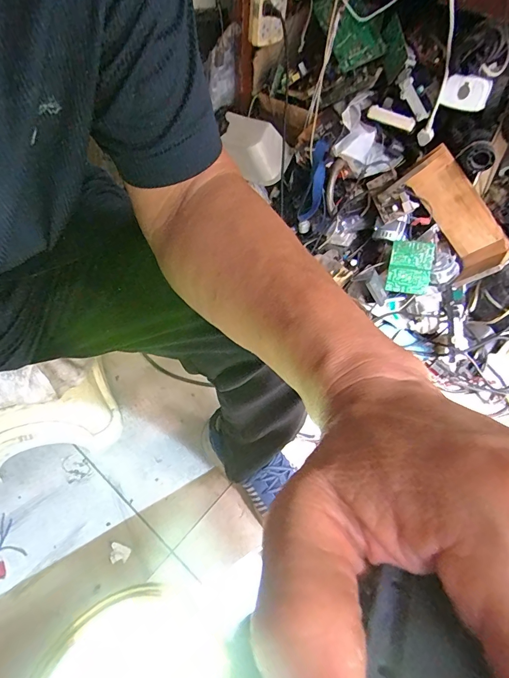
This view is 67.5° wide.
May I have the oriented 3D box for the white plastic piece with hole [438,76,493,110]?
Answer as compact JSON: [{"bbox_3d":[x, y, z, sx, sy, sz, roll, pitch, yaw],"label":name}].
[{"bbox_3d":[0.421,-0.492,0.759,0.092,0.050,0.033,19,54,10],"label":"white plastic piece with hole"}]

